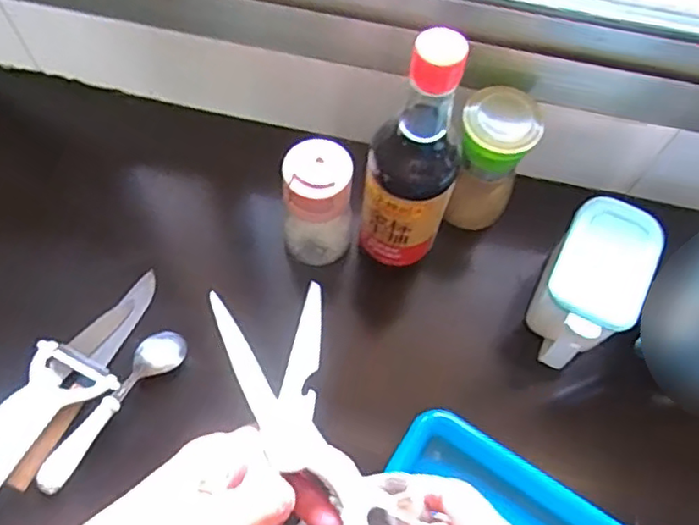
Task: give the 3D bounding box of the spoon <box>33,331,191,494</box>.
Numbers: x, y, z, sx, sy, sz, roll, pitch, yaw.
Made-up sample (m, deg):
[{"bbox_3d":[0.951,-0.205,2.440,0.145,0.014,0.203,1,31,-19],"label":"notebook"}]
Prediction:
[{"bbox_3d":[-0.190,0.118,0.504,0.033,0.016,0.151,32,69,11],"label":"spoon"}]

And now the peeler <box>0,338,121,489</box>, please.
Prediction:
[{"bbox_3d":[-0.257,0.126,0.494,0.069,0.009,0.133,32,69,11],"label":"peeler"}]

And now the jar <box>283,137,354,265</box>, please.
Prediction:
[{"bbox_3d":[-0.026,-0.047,0.524,0.054,0.125,0.052,1,66,-2],"label":"jar"}]

